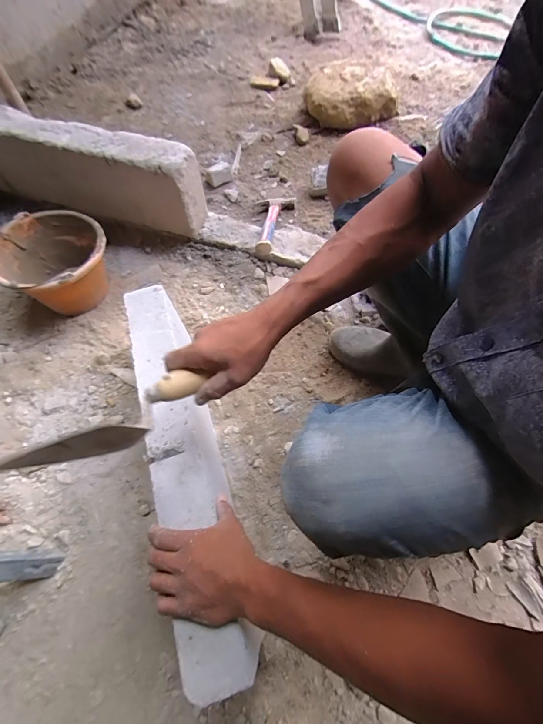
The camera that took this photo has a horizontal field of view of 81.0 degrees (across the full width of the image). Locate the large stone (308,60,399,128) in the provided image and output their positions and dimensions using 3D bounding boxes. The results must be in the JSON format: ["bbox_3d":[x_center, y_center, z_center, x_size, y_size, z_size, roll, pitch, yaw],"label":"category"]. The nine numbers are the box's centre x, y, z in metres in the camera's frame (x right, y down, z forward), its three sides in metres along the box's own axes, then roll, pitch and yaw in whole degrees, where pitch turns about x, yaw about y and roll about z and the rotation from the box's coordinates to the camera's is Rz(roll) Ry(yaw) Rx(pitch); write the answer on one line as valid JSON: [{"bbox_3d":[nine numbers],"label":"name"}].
[{"bbox_3d":[0.270,-0.985,1.176,0.282,0.131,0.262,-21,64,-10],"label":"large stone"}]

